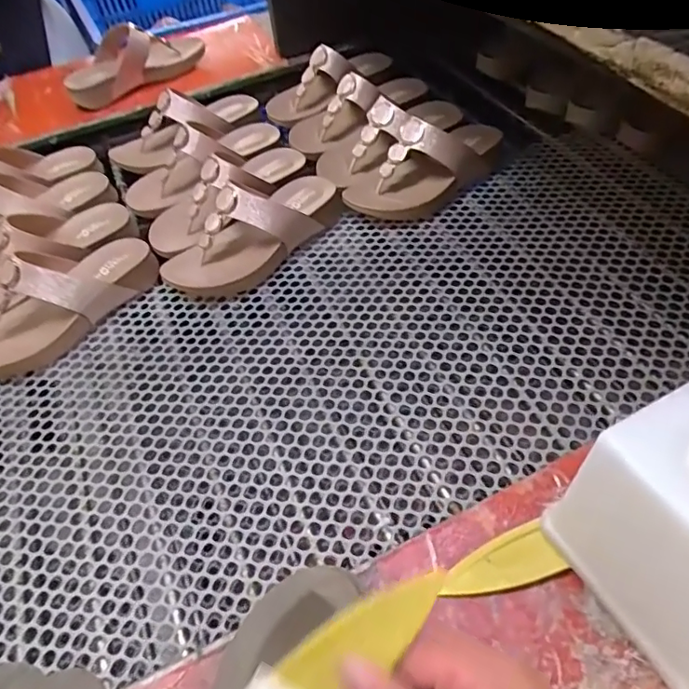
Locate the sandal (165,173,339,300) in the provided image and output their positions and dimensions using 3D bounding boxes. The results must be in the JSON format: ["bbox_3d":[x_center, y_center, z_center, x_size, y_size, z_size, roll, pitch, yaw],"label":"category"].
[{"bbox_3d":[-0.104,-0.139,0.628,0.222,0.081,0.077,-35,56,-21],"label":"sandal"}]

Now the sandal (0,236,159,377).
[{"bbox_3d":[-0.321,-0.055,0.589,0.093,0.086,0.223,31,60,27],"label":"sandal"}]

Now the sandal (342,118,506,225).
[{"bbox_3d":[0.107,-0.231,0.678,0.227,0.083,0.092,-25,53,-13],"label":"sandal"}]

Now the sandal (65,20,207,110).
[{"bbox_3d":[-0.342,-0.462,0.867,0.229,0.099,0.070,-35,57,-19],"label":"sandal"}]

